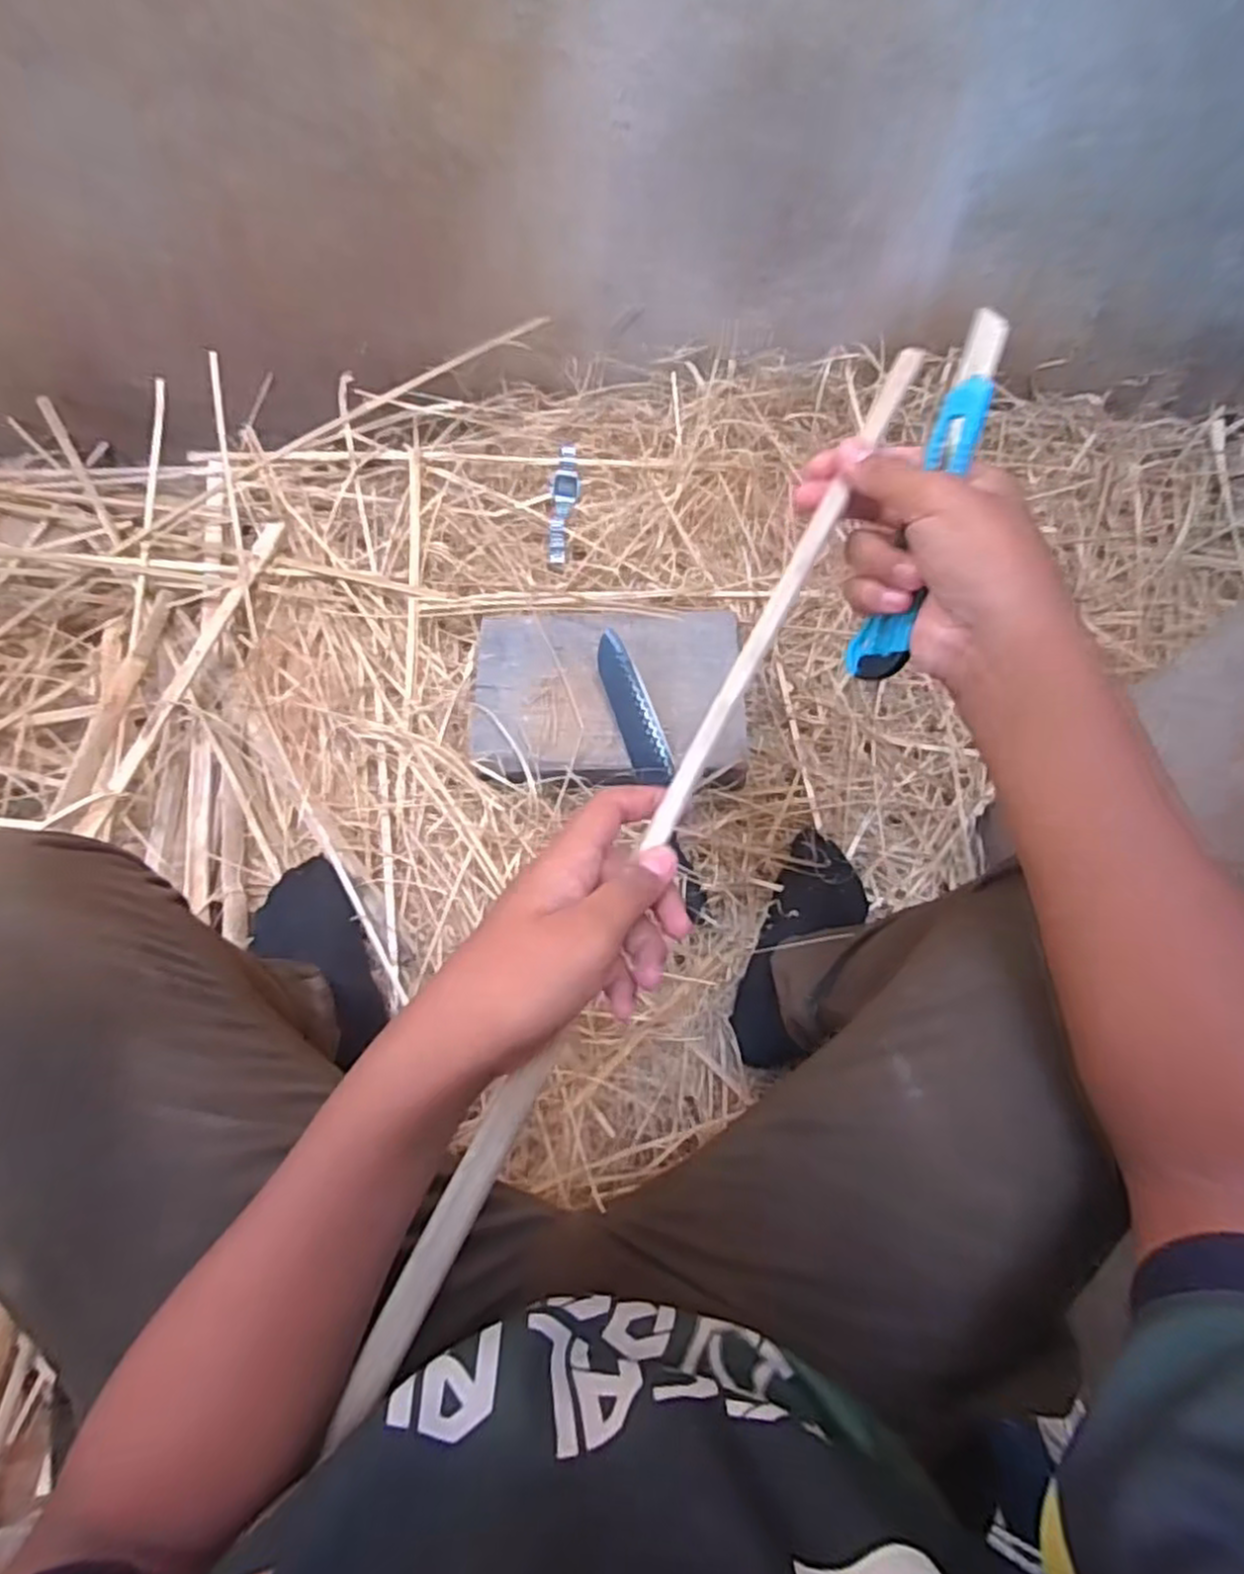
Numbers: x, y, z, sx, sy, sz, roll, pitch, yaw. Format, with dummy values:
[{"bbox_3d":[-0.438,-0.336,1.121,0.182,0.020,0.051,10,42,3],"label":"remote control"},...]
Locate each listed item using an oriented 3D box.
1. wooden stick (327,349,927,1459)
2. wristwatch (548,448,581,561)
[{"bbox_3d":[0.011,0.029,0.354,0.019,0.017,0.551,27,85,9],"label":"wooden stick"},{"bbox_3d":[-0.069,-0.334,0.899,0.032,0.015,0.143,7,81,0],"label":"wristwatch"}]

